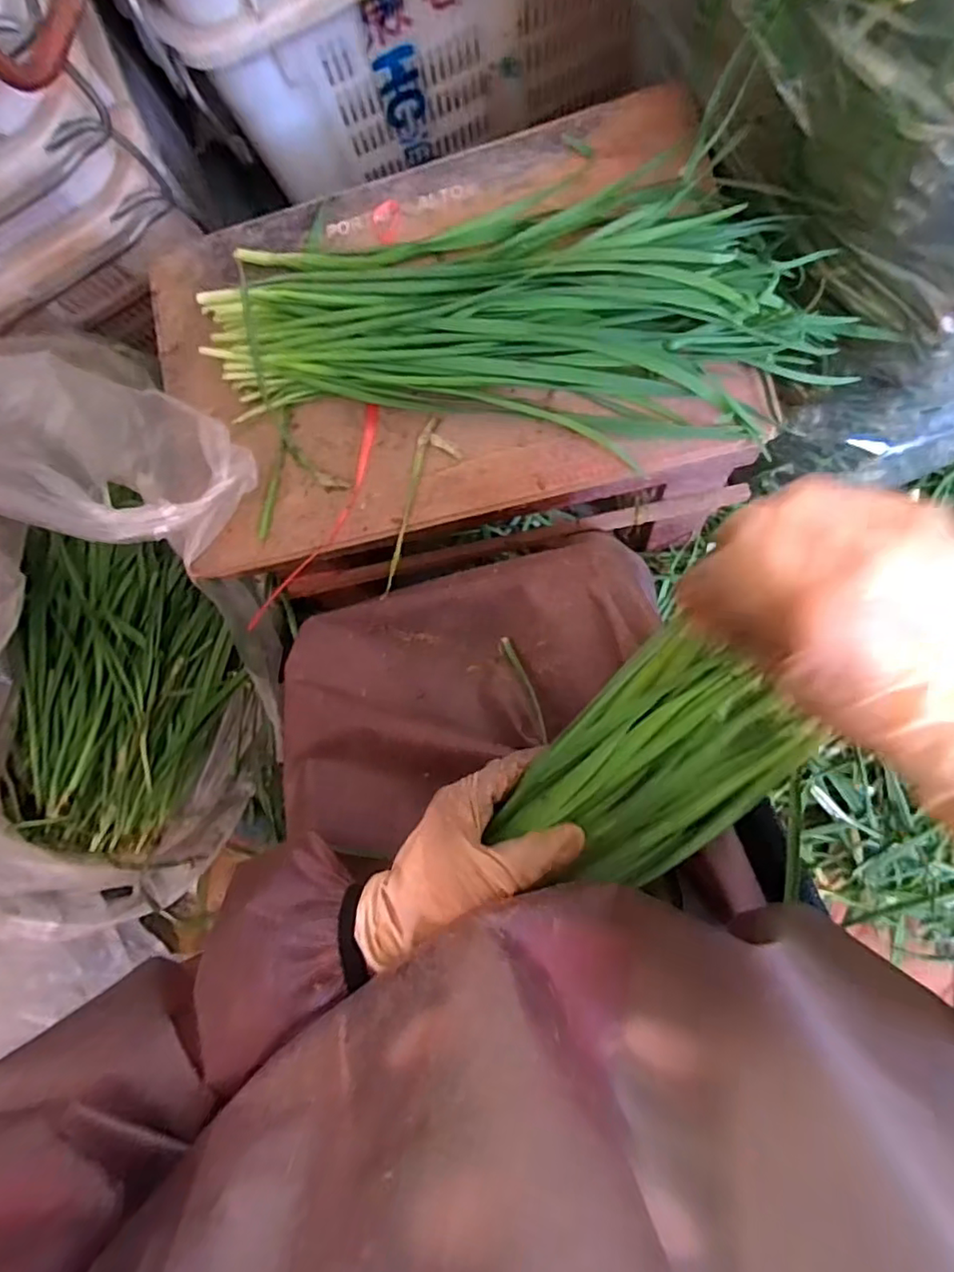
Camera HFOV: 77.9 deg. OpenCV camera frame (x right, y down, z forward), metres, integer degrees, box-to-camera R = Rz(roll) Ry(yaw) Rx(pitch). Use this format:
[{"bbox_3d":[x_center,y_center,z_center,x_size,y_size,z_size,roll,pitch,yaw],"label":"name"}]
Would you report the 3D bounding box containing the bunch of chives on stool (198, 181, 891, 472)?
[{"bbox_3d":[0.033,-0.262,0.467,0.505,0.048,0.210,10,87,9],"label":"bunch of chives on stool"}]

